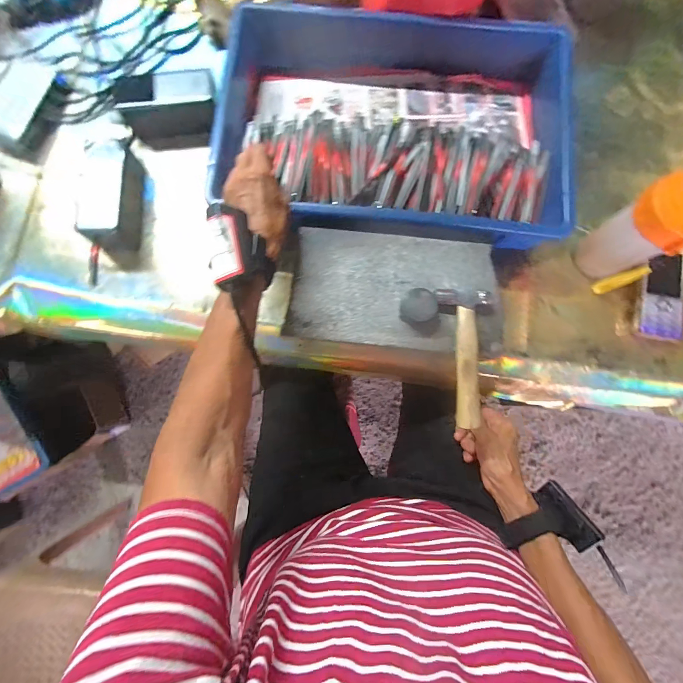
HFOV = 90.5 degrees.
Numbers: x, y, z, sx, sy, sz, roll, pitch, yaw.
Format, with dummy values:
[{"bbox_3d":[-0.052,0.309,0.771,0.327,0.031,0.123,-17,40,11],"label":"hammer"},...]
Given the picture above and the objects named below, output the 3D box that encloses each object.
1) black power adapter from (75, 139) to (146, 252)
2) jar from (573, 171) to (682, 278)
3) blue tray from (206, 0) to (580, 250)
[{"bbox_3d":[-0.292,-0.184,0.437,0.051,0.059,0.128,0,80,1],"label":"black power adapter"},{"bbox_3d":[0.335,-0.120,0.387,0.057,0.145,0.070,-26,81,-4],"label":"jar"},{"bbox_3d":[0.068,-0.279,0.441,0.418,0.084,0.303,7,83,0],"label":"blue tray"}]

